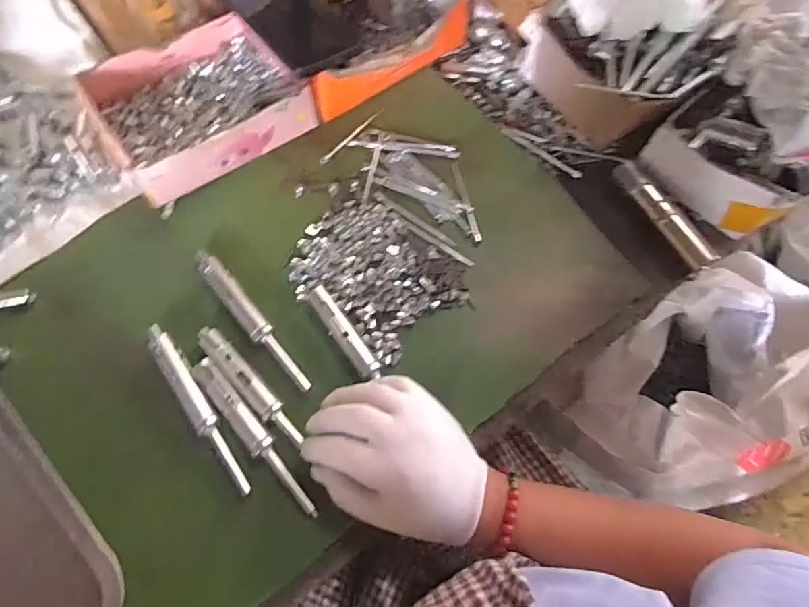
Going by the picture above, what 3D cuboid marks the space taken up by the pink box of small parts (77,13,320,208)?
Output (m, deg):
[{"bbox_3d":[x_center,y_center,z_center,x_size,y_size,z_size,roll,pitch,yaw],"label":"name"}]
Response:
[{"bbox_3d":[-0.191,-0.189,0.469,0.179,0.051,0.145,-33,73,-13],"label":"pink box of small parts"}]

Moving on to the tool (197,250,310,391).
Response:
[{"bbox_3d":[-0.125,0.013,0.413,0.018,0.015,0.150,-38,74,-14],"label":"tool"}]

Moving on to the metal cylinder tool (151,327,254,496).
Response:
[{"bbox_3d":[-0.157,0.079,0.386,0.015,0.022,0.151,-34,73,-13],"label":"metal cylinder tool"}]

